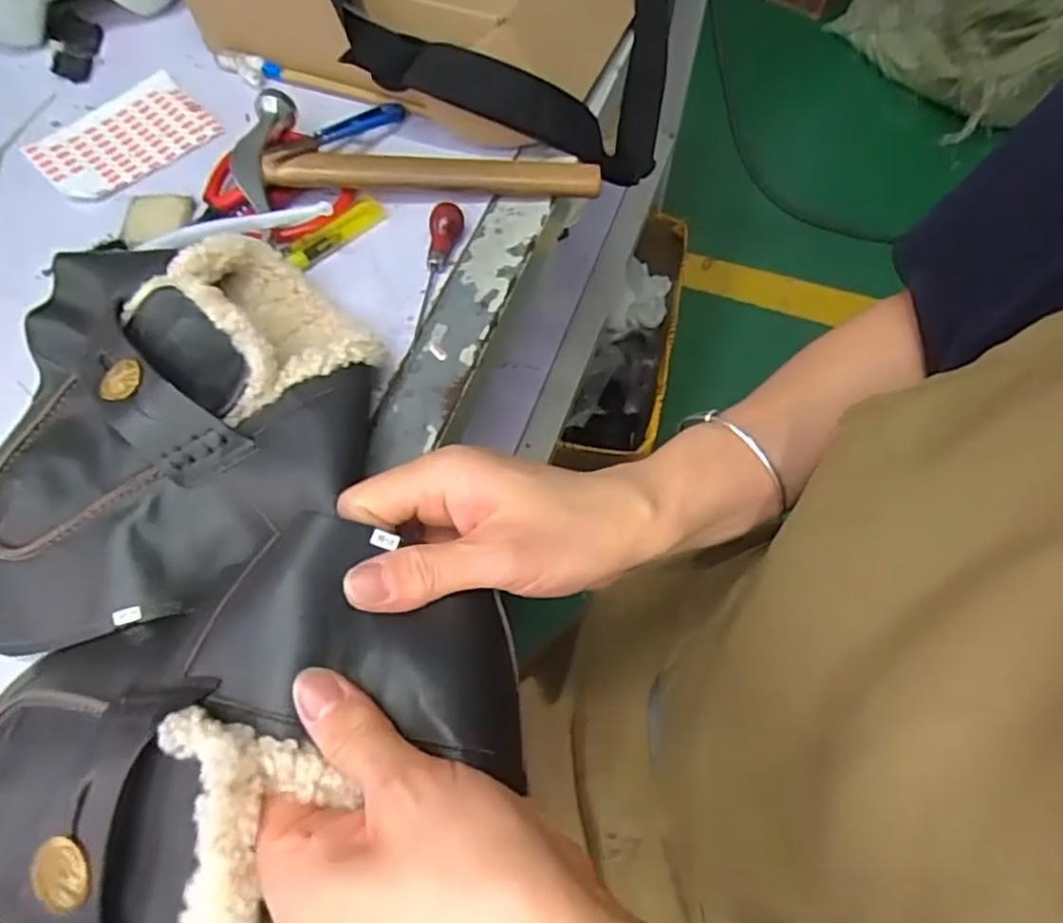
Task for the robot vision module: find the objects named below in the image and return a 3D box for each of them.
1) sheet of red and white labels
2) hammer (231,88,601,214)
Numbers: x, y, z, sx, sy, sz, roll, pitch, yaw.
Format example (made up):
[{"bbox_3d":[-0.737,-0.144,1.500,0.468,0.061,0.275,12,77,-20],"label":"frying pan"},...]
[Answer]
[{"bbox_3d":[-0.294,-0.233,0.478,0.113,0.006,0.086,-42,70,-18],"label":"sheet of red and white labels"},{"bbox_3d":[-0.080,-0.208,0.442,0.235,0.036,0.090,-9,64,-4],"label":"hammer"}]

